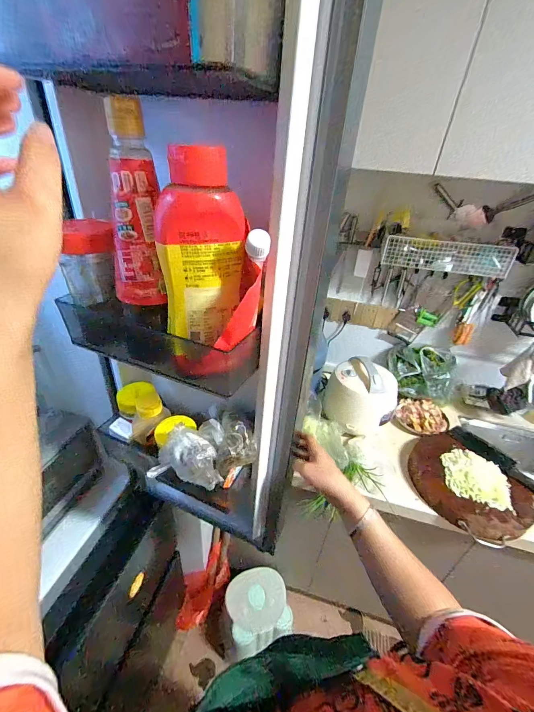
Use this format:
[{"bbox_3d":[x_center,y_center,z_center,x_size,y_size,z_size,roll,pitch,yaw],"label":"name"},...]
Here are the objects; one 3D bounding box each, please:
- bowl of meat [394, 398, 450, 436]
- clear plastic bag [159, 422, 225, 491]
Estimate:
[{"bbox_3d":[0.562,0.219,1.105,0.174,0.055,0.148,24,36,27],"label":"bowl of meat"},{"bbox_3d":[-0.108,0.147,0.443,0.089,0.071,0.040,9,32,5],"label":"clear plastic bag"}]

